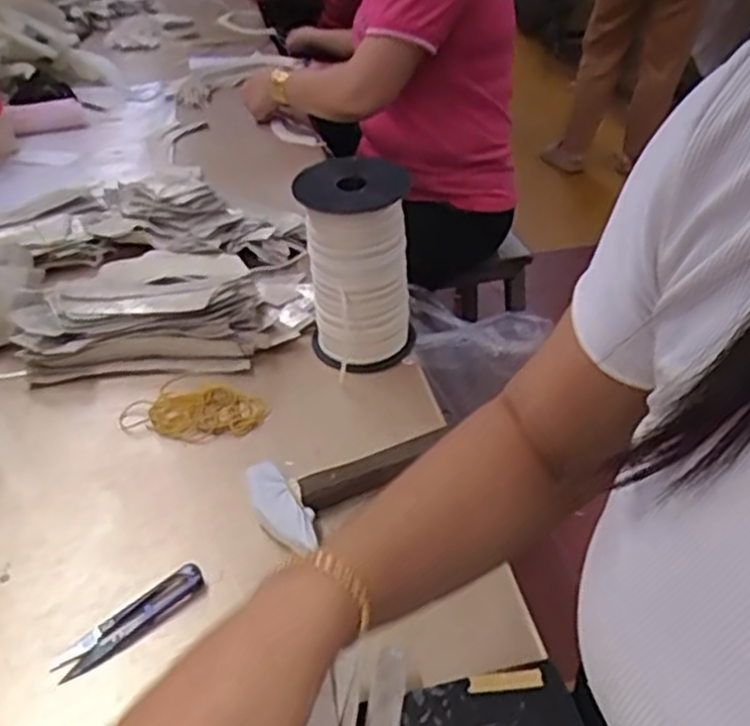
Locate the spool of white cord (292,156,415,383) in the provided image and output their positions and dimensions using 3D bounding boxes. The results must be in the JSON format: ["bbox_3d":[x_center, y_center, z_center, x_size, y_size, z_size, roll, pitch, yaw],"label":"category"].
[{"bbox_3d":[-0.018,-0.083,0.676,0.081,0.174,0.077,-23,42,-27],"label":"spool of white cord"}]

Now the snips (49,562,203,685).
[{"bbox_3d":[-0.155,0.161,0.485,0.025,0.011,0.098,29,46,34],"label":"snips"}]

